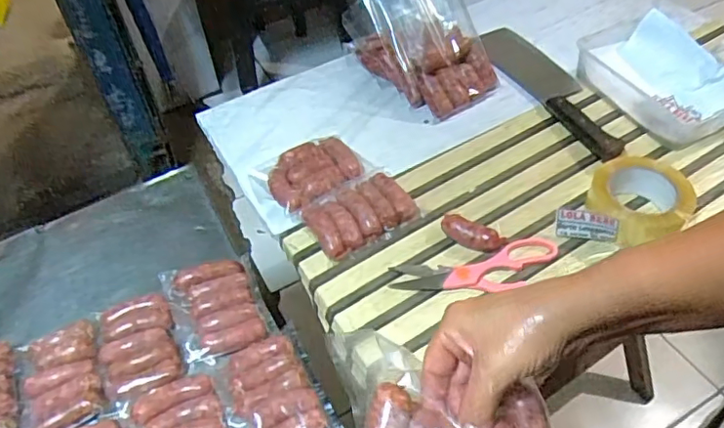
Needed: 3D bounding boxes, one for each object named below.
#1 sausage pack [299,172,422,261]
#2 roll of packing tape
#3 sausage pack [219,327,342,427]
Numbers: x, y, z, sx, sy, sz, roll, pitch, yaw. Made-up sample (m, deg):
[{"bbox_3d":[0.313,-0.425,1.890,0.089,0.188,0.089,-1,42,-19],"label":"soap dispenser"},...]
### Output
[{"bbox_3d":[-0.005,-0.003,0.722,0.127,0.034,0.094,-25,51,-18],"label":"sausage pack"},{"bbox_3d":[0.339,-0.016,0.686,0.110,0.050,0.115,-2,47,2],"label":"roll of packing tape"},{"bbox_3d":[-0.105,0.197,0.632,0.104,0.021,0.134,-23,50,-17],"label":"sausage pack"}]

